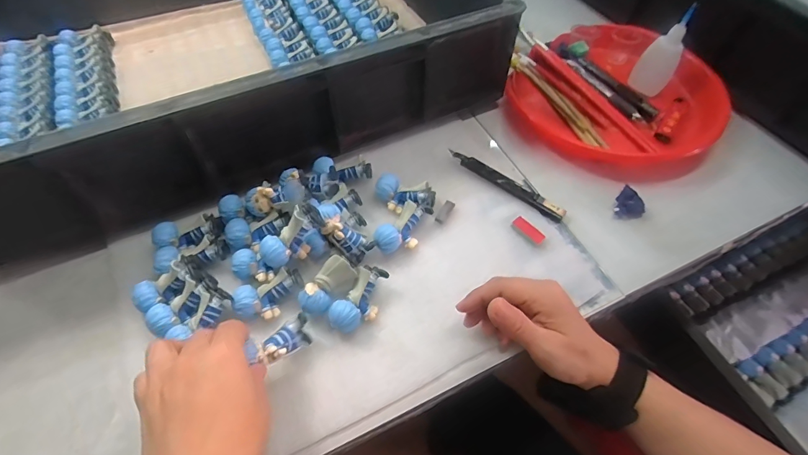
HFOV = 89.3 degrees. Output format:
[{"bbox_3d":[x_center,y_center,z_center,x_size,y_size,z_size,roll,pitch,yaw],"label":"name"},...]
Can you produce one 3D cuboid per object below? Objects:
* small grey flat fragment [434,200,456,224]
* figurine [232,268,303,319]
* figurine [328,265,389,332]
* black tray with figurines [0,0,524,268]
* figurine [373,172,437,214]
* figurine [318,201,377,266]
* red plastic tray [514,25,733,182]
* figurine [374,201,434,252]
[{"bbox_3d":[0.043,-0.016,0.425,0.010,0.004,0.029,27,63,19],"label":"small grey flat fragment"},{"bbox_3d":[-0.117,0.059,0.358,0.059,0.021,0.032,-25,60,-12],"label":"figurine"},{"bbox_3d":[-0.037,0.065,0.359,0.030,0.025,0.062,31,65,21],"label":"figurine"},{"bbox_3d":[-0.223,-0.242,0.503,0.575,0.143,0.416,-23,59,-11],"label":"black tray with figurines"},{"bbox_3d":[0.001,-0.034,0.425,0.062,0.023,0.030,8,59,8],"label":"figurine"},{"bbox_3d":[-0.058,0.003,0.381,0.048,0.031,0.032,40,66,20],"label":"figurine"},{"bbox_3d":[0.259,-0.162,0.502,0.238,0.033,0.222,38,67,23],"label":"red plastic tray"},{"bbox_3d":[0.000,0.002,0.404,0.033,0.026,0.062,30,63,15],"label":"figurine"}]

